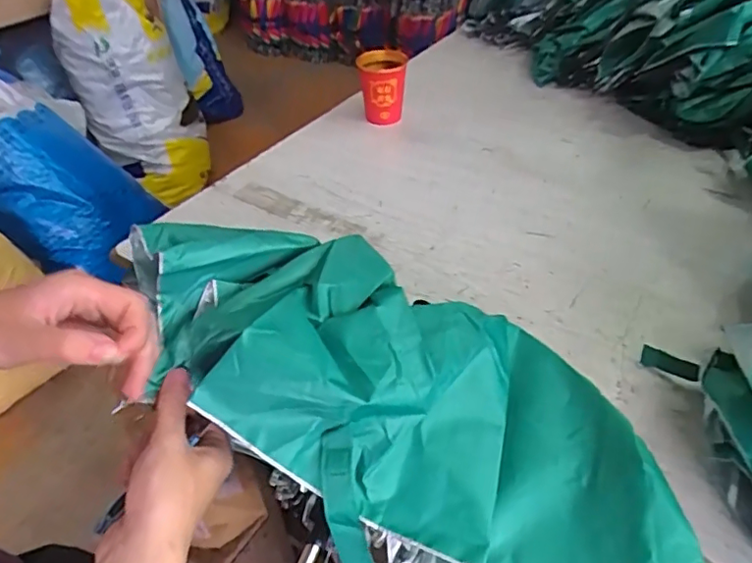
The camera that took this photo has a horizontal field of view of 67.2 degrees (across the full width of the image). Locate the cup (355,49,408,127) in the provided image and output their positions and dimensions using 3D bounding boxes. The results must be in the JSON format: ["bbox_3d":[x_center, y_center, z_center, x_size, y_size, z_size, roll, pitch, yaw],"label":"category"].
[{"bbox_3d":[0.011,-0.283,0.830,0.070,0.083,0.070,-3,42,2],"label":"cup"}]

